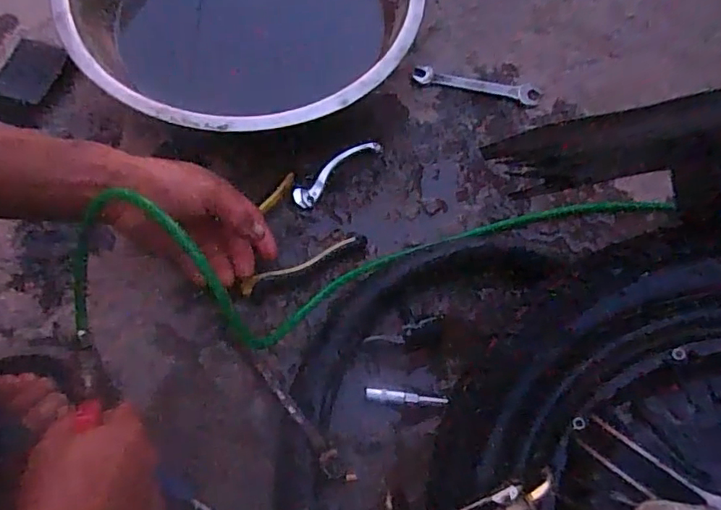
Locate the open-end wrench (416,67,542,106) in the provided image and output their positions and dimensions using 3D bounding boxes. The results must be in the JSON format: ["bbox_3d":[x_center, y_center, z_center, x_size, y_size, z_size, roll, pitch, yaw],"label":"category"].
[{"bbox_3d":[0.139,-0.204,0.640,0.147,0.005,0.026,11,68,2],"label":"open-end wrench"}]

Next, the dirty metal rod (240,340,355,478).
[{"bbox_3d":[-0.062,0.146,0.492,0.018,0.019,0.153,-38,74,-15],"label":"dirty metal rod"}]

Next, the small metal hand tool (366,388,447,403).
[{"bbox_3d":[0.042,0.132,0.501,0.075,0.008,0.012,5,68,0],"label":"small metal hand tool"}]

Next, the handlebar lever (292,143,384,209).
[{"bbox_3d":[-0.026,-0.092,0.585,0.114,0.013,0.021,-40,75,-16],"label":"handlebar lever"}]

